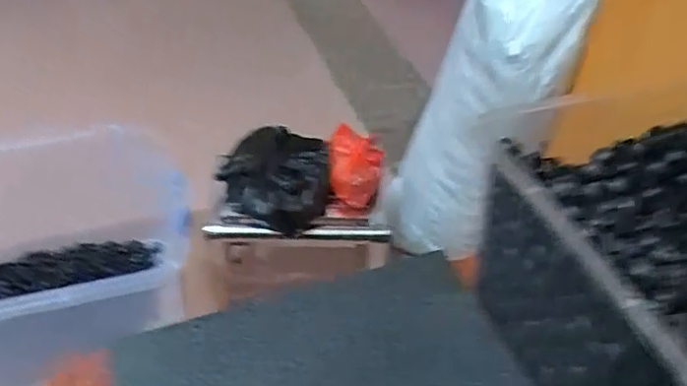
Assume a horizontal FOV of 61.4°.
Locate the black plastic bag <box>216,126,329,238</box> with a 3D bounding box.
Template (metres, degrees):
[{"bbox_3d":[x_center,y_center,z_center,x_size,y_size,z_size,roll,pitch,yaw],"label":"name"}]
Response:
[{"bbox_3d":[-0.114,-0.032,0.960,0.180,0.076,0.211,1,43,-2],"label":"black plastic bag"}]

